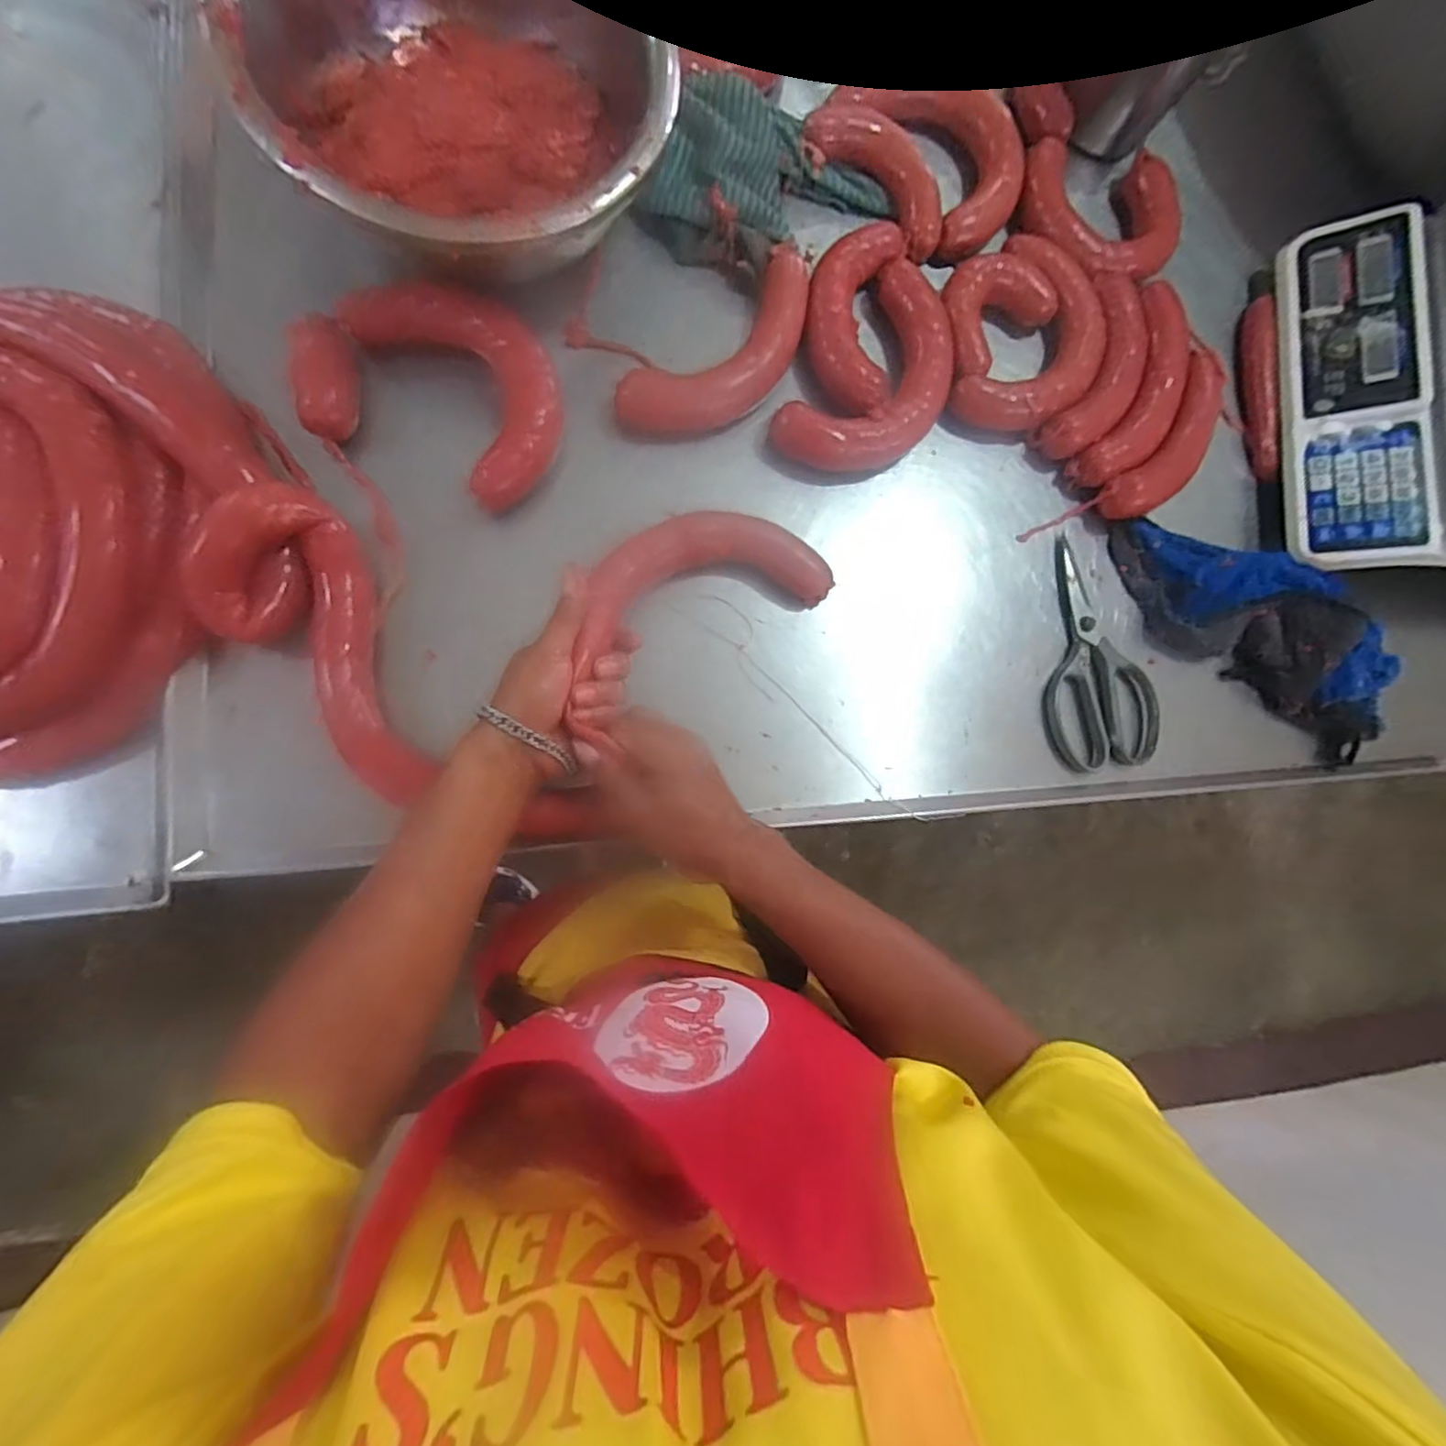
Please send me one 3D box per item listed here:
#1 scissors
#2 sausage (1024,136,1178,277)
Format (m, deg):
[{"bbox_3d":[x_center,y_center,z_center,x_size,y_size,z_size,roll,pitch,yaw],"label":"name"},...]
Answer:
[{"bbox_3d":[0.324,-0.057,0.544,0.091,0.016,0.195,3,85,-8],"label":"scissors"},{"bbox_3d":[0.344,-0.467,0.580,0.141,0.030,0.118,12,84,-7],"label":"sausage"}]

